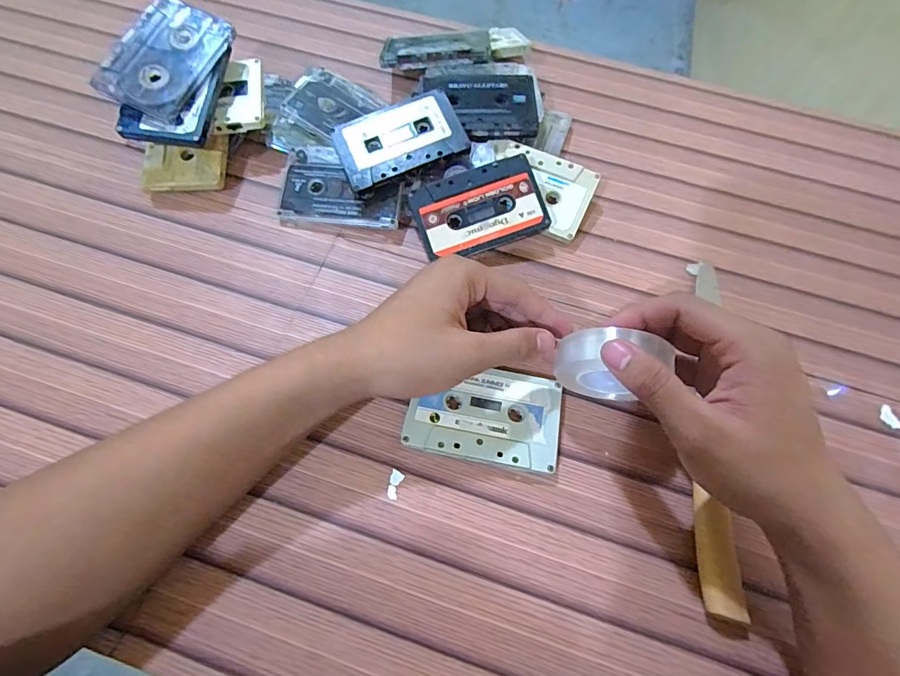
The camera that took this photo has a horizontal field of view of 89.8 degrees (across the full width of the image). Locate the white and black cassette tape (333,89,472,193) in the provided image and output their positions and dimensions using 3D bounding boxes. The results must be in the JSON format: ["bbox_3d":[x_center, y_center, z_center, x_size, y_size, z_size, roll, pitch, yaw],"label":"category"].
[{"bbox_3d":[-0.041,-0.161,0.363,0.098,0.007,0.065,-23,76,-1],"label":"white and black cassette tape"}]

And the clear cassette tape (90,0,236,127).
[{"bbox_3d":[-0.221,-0.219,0.351,0.065,0.008,0.098,24,77,-8],"label":"clear cassette tape"}]

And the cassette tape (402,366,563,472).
[{"bbox_3d":[0.024,0.051,0.305,0.099,0.011,0.064,11,65,4],"label":"cassette tape"}]

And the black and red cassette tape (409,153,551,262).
[{"bbox_3d":[0.024,-0.103,0.358,0.100,0.007,0.063,-18,85,0],"label":"black and red cassette tape"}]

